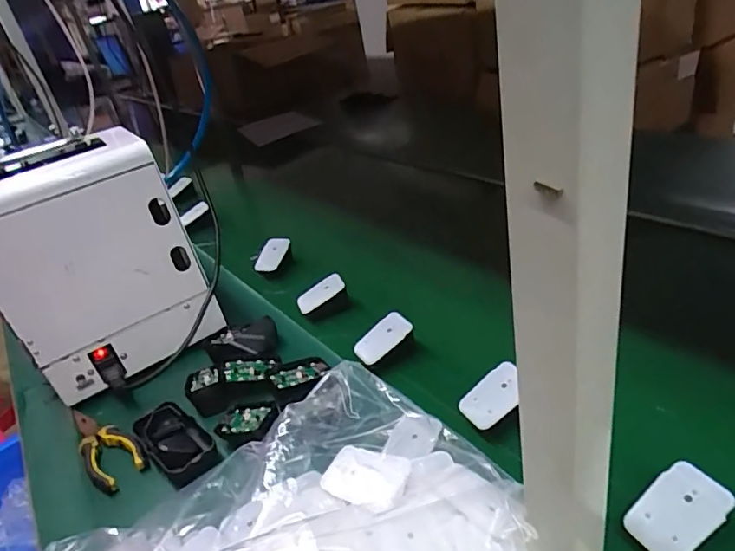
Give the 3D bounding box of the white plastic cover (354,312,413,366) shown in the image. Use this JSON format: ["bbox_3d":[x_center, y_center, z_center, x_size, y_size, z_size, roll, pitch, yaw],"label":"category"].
[{"bbox_3d":[0.017,0.073,0.607,0.070,0.034,0.009,-43,-13,4],"label":"white plastic cover"}]

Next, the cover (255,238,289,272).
[{"bbox_3d":[-0.152,-0.032,0.832,0.037,0.063,0.011,22,0,9],"label":"cover"}]

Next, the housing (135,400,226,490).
[{"bbox_3d":[-0.190,0.169,0.524,0.052,0.020,0.136,-33,37,-29],"label":"housing"}]

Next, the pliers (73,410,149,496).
[{"bbox_3d":[-0.288,0.178,0.568,0.052,0.026,0.152,-25,34,-33],"label":"pliers"}]

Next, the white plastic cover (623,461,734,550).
[{"bbox_3d":[0.220,0.168,0.370,0.068,0.004,0.044,-41,47,-4],"label":"white plastic cover"}]

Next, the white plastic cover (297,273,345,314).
[{"bbox_3d":[-0.065,0.025,0.715,0.073,0.026,0.009,-34,4,12],"label":"white plastic cover"}]

